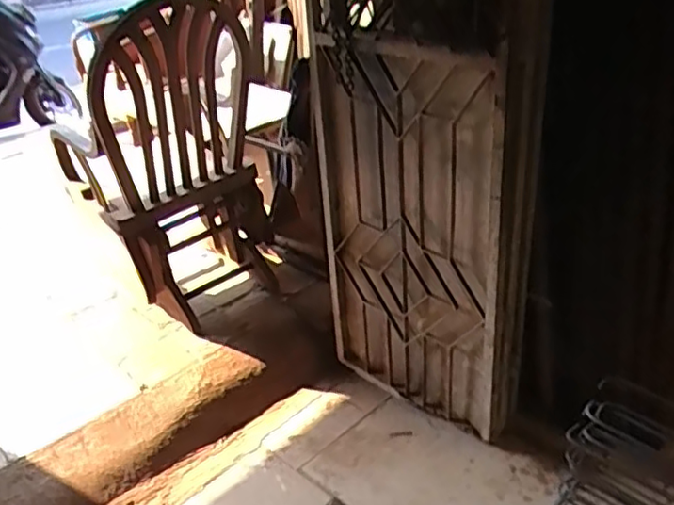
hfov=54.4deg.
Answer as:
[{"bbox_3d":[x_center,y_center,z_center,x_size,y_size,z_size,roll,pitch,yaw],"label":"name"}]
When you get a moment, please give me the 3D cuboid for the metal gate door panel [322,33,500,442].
[{"bbox_3d":[0.196,-0.015,1.853,0.077,1.105,0.603,-25,34,-34],"label":"metal gate door panel"}]

